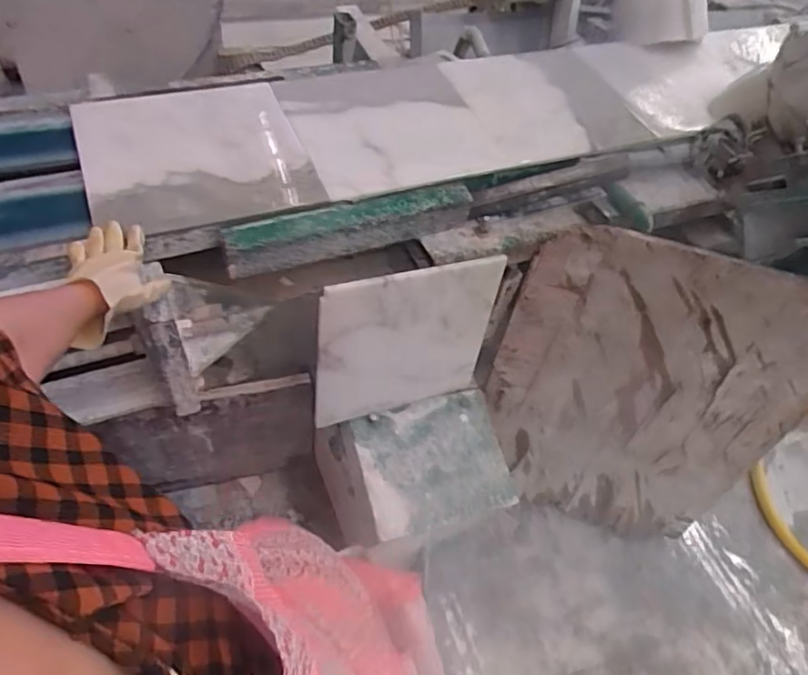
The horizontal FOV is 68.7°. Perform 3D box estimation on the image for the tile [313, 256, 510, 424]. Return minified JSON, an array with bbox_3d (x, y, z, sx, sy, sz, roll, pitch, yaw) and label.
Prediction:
[{"bbox_3d":[0.003,0.017,0.975,0.303,0.303,0.013,-14,46,-20],"label":"tile"}]

